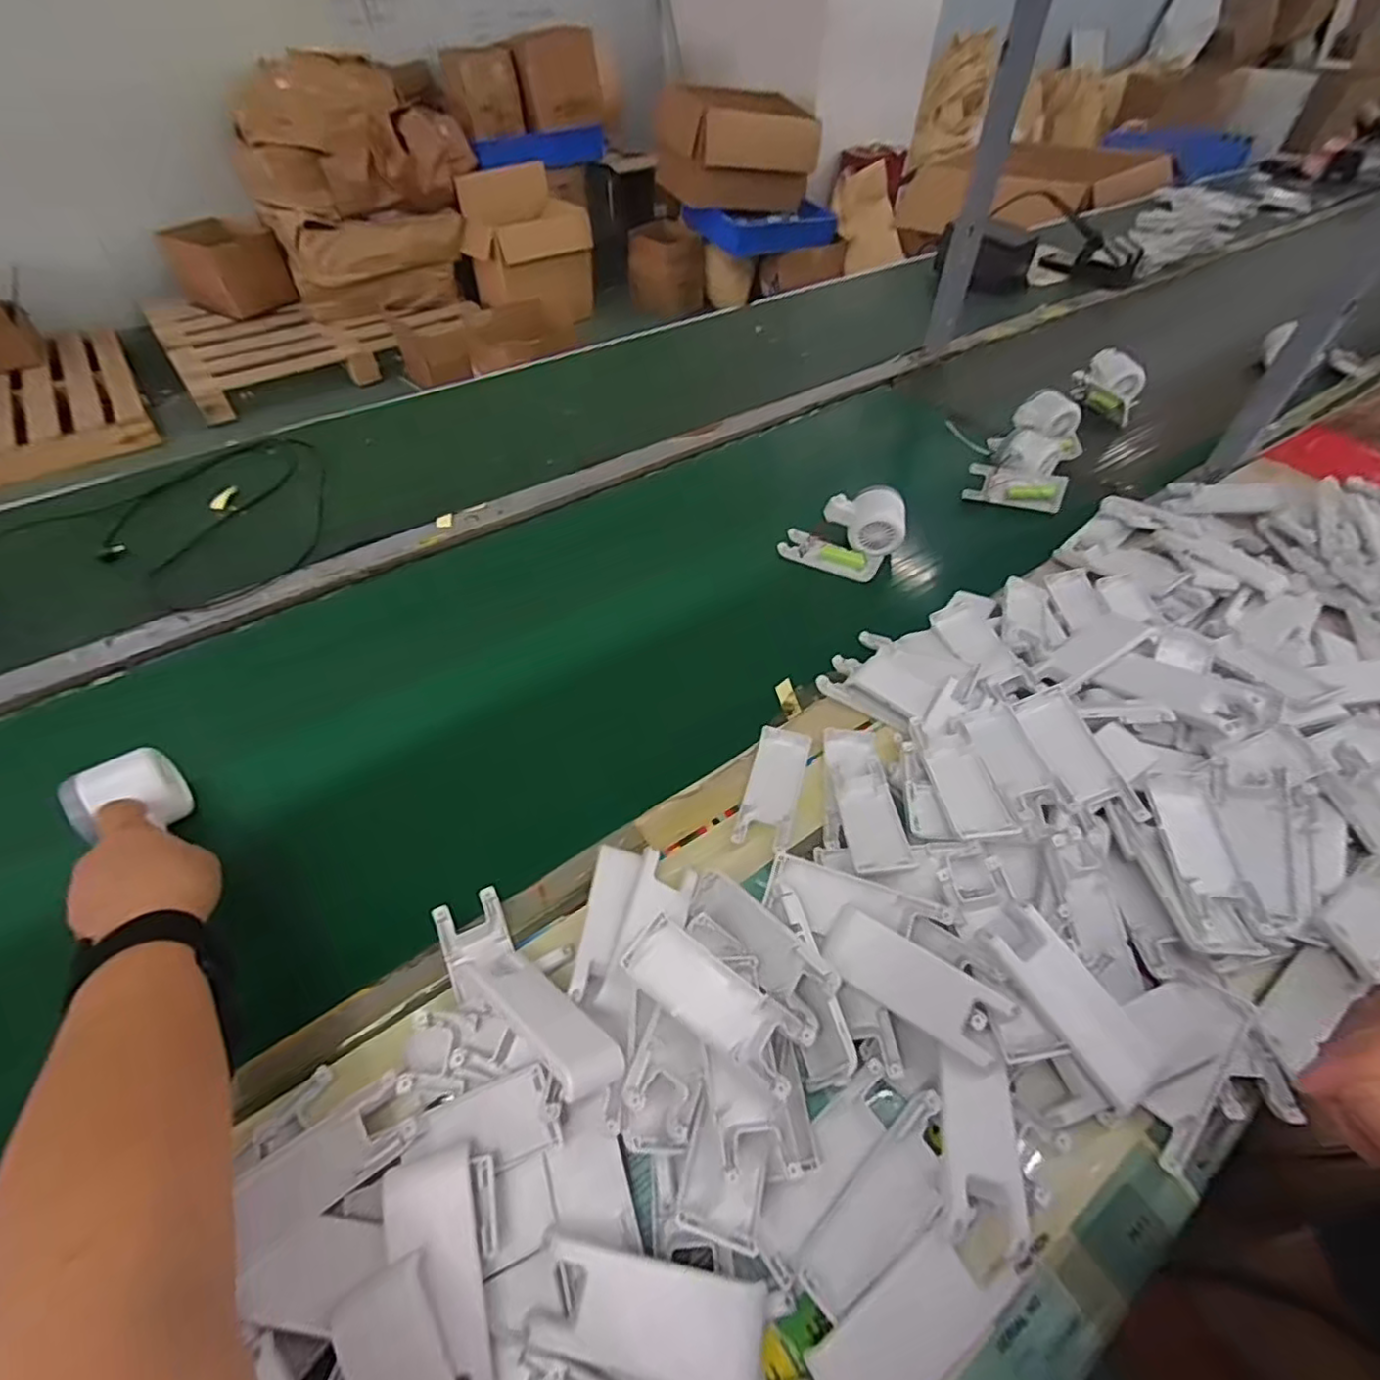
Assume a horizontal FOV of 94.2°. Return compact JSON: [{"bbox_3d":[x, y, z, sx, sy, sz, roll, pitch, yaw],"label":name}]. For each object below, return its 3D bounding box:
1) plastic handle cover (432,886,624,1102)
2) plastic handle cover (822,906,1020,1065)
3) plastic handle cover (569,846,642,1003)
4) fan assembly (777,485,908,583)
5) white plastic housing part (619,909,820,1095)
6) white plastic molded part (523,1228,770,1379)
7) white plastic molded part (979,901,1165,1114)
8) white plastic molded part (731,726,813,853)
[{"bbox_3d":[-0.095,0.167,0.358,0.155,0.032,0.046,18,48,44],"label":"plastic handle cover"},{"bbox_3d":[0.124,0.162,0.358,0.099,0.011,0.034,28,55,21],"label":"plastic handle cover"},{"bbox_3d":[-0.052,0.142,0.396,0.027,0.019,0.096,6,50,5],"label":"plastic handle cover"},{"bbox_3d":[0.164,-0.170,0.678,0.118,0.050,0.099,21,53,16],"label":"fan assembly"},{"bbox_3d":[0.014,0.166,0.345,0.102,0.014,0.039,34,57,10],"label":"white plastic housing part"},{"bbox_3d":[-0.018,0.278,0.286,0.102,0.020,0.041,10,51,8],"label":"white plastic molded part"},{"bbox_3d":[0.207,0.168,0.348,0.040,0.013,0.100,-28,69,-22],"label":"white plastic molded part"},{"bbox_3d":[0.063,0.072,0.480,0.038,0.008,0.105,14,51,11],"label":"white plastic molded part"}]

